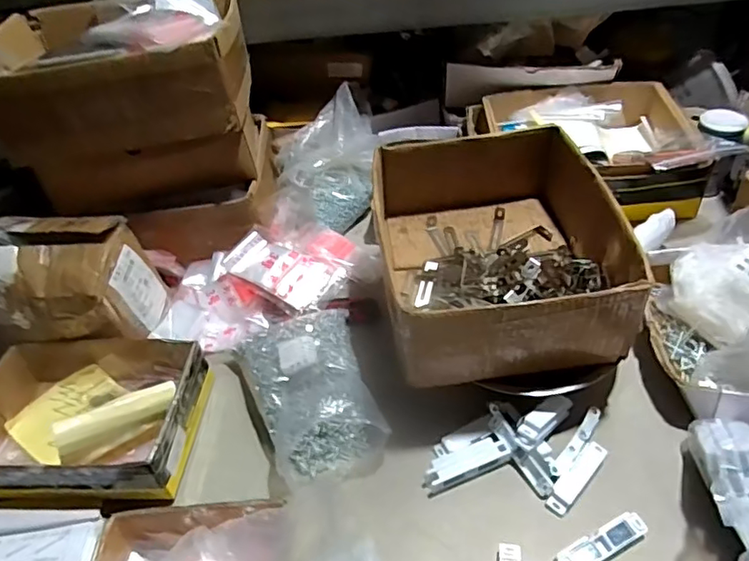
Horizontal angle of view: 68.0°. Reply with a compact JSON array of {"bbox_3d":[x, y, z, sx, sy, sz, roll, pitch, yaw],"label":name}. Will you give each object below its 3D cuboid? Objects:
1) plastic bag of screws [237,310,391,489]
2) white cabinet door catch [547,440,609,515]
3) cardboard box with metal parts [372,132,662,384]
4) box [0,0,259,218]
[{"bbox_3d":[-0.070,0.126,0.667,0.148,0.084,0.213,-21,45,-13],"label":"plastic bag of screws"},{"bbox_3d":[0.217,0.208,0.590,0.024,0.005,0.096,31,56,33],"label":"white cabinet door catch"},{"bbox_3d":[0.140,-0.034,0.668,0.254,0.133,0.303,-8,44,0],"label":"cardboard box with metal parts"},{"bbox_3d":[-0.343,-0.264,0.808,0.319,0.231,0.259,-10,44,-3],"label":"box"}]

